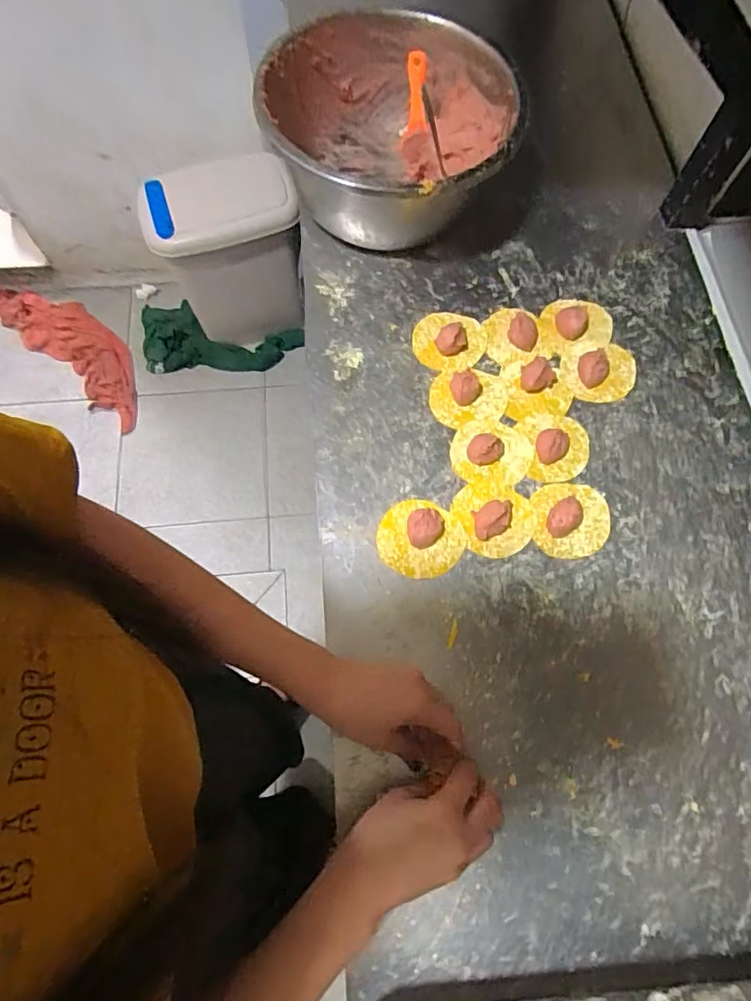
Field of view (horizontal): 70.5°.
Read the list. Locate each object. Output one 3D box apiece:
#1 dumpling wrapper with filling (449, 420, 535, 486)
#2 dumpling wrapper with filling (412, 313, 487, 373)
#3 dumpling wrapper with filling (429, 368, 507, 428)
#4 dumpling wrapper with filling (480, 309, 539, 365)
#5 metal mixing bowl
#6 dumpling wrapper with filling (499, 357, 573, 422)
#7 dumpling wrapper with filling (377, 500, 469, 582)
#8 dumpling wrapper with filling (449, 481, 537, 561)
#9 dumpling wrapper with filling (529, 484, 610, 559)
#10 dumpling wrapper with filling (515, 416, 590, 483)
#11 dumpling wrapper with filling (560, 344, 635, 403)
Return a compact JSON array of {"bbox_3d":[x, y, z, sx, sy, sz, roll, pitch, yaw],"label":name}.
[{"bbox_3d":[0.123,-0.054,0.552,0.084,0.021,0.072,7,72,3],"label":"dumpling wrapper with filling"},{"bbox_3d":[0.085,-0.183,0.598,0.081,0.017,0.076,0,72,1],"label":"dumpling wrapper with filling"},{"bbox_3d":[0.103,-0.118,0.573,0.085,0.025,0.066,-12,72,-3],"label":"dumpling wrapper with filling"},{"bbox_3d":[0.153,-0.190,0.603,0.062,0.014,0.070,23,73,8],"label":"dumpling wrapper with filling"},{"bbox_3d":[0.014,-0.422,0.627,0.268,0.131,0.297,-10,72,-3],"label":"metal mixing bowl"},{"bbox_3d":[0.177,-0.125,0.576,0.070,0.027,0.067,-4,72,-1],"label":"dumpling wrapper with filling"},{"bbox_3d":[0.045,0.035,0.519,0.085,0.022,0.076,-1,72,0],"label":"dumpling wrapper with filling"},{"bbox_3d":[0.121,0.014,0.527,0.077,0.022,0.080,-19,72,-5],"label":"dumpling wrapper with filling"},{"bbox_3d":[0.198,0.017,0.526,0.075,0.022,0.075,1,72,1],"label":"dumpling wrapper with filling"},{"bbox_3d":[0.192,-0.059,0.553,0.069,0.024,0.075,-3,72,0],"label":"dumpling wrapper with filling"},{"bbox_3d":[0.251,-0.143,0.589,0.084,0.012,0.068,-3,72,0],"label":"dumpling wrapper with filling"}]

